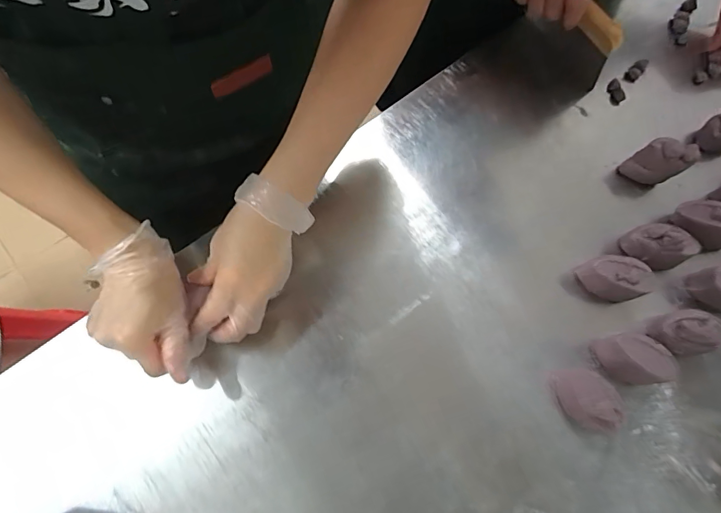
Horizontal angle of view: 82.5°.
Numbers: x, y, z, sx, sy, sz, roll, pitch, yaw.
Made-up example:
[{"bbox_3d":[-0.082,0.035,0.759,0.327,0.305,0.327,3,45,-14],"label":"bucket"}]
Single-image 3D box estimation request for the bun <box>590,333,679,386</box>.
[{"bbox_3d":[0.276,0.105,0.421,0.062,0.050,0.051,-4,73,-4],"label":"bun"}]

